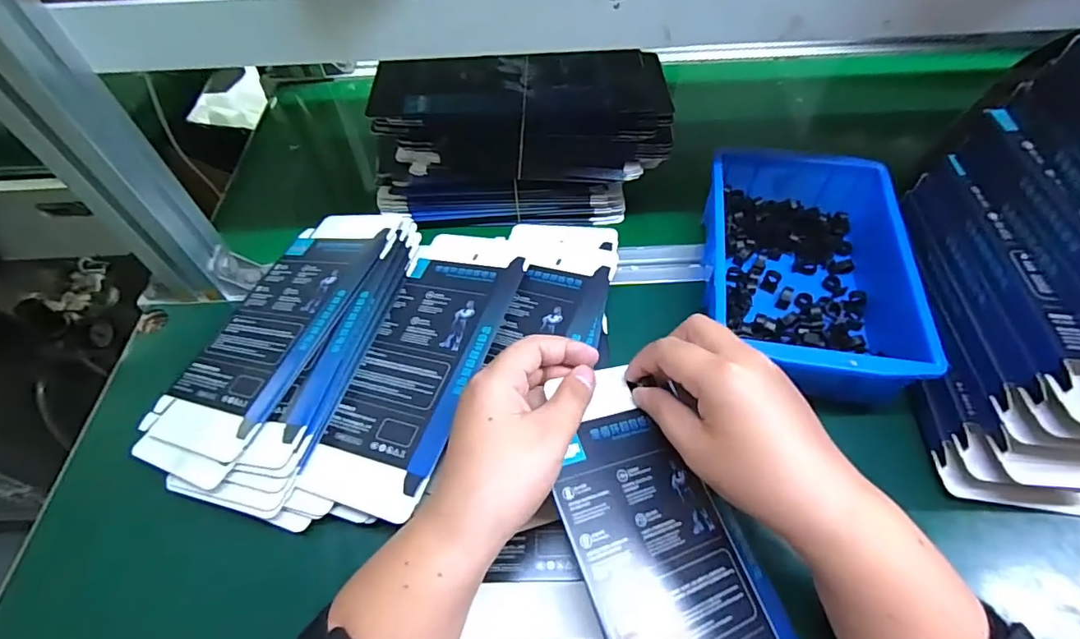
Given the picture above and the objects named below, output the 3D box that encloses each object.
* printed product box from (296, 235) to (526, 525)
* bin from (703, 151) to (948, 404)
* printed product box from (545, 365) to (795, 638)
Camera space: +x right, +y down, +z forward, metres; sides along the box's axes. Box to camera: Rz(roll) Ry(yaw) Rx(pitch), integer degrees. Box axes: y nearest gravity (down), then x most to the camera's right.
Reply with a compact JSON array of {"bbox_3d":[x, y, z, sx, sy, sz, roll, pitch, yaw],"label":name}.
[{"bbox_3d":[-0.079,0.016,0.359,0.087,0.016,0.228,15,57,8],"label":"printed product box"},{"bbox_3d":[0.196,-0.040,0.386,0.136,0.062,0.205,9,57,3],"label":"bin"},{"bbox_3d":[0.068,0.129,0.272,0.098,0.004,0.213,-8,61,-28],"label":"printed product box"}]

